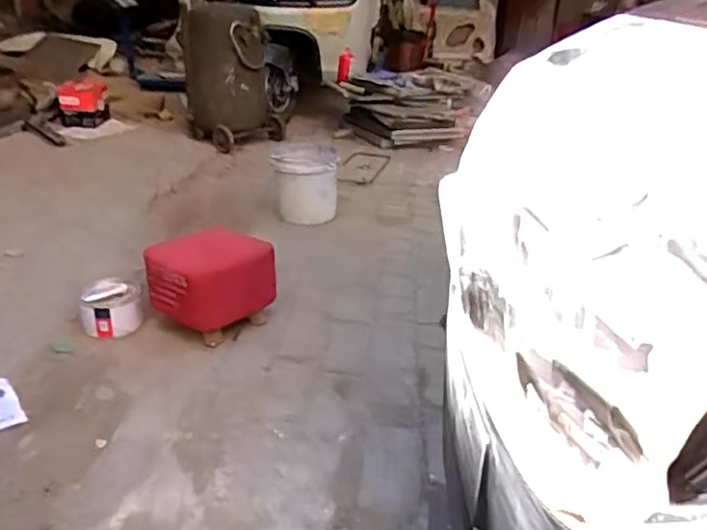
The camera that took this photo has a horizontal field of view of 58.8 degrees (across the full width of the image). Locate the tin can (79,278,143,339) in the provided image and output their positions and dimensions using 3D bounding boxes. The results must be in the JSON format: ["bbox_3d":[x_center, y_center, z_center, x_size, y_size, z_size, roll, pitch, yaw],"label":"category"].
[{"bbox_3d":[-0.611,0.104,1.582,0.144,0.108,0.140,-4,25,-14],"label":"tin can"}]

